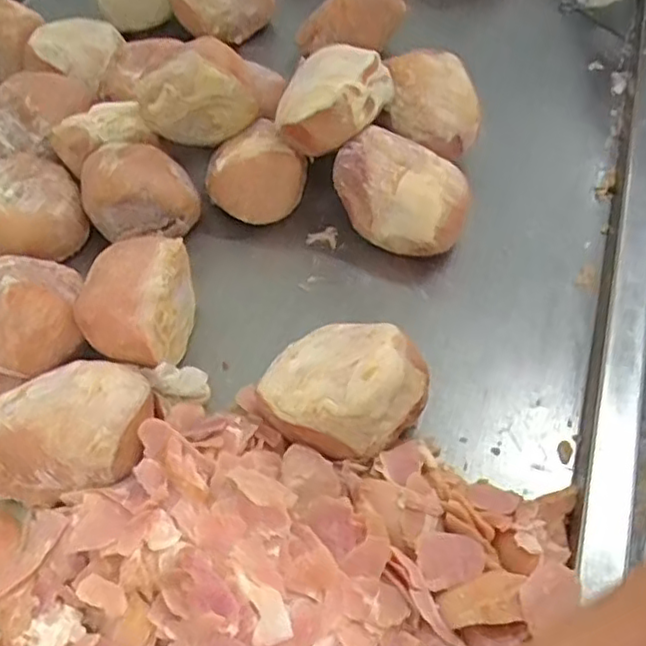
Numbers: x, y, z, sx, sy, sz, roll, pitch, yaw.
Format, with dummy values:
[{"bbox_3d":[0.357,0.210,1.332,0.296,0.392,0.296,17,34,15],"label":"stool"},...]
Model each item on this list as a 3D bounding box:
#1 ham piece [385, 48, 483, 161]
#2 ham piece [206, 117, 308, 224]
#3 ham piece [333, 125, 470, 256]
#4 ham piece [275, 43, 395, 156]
[{"bbox_3d":[0.137,-0.266,0.802,0.110,0.088,0.076,32,62,24],"label":"ham piece"},{"bbox_3d":[-0.074,-0.183,0.789,0.107,0.066,0.103,-2,54,3],"label":"ham piece"},{"bbox_3d":[0.085,-0.138,0.741,0.150,0.110,0.086,22,58,19],"label":"ham piece"},{"bbox_3d":[0.011,-0.247,0.738,0.110,0.071,0.122,15,56,14],"label":"ham piece"}]

